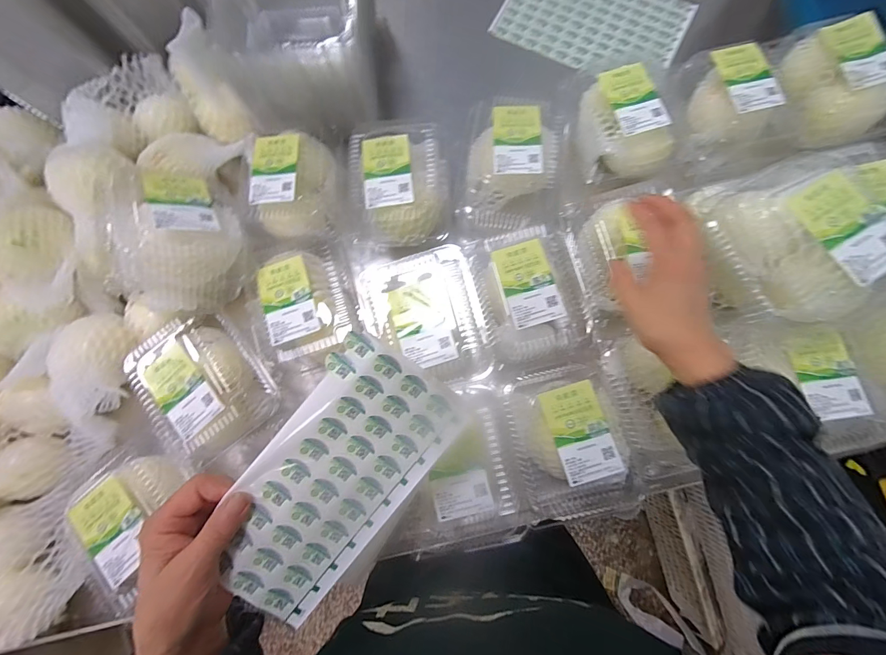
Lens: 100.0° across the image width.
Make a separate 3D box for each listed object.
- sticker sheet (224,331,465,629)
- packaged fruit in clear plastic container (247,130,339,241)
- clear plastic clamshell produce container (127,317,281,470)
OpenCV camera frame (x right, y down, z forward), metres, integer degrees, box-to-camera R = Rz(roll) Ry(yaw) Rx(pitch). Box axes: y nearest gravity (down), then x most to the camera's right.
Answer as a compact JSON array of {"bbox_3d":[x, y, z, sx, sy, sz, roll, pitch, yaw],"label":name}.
[{"bbox_3d":[-0.086,0.114,0.284,0.108,0.009,0.208,40,86,-14],"label":"sticker sheet"},{"bbox_3d":[-0.205,-0.194,0.514,0.127,0.072,0.158,0,78,1],"label":"packaged fruit in clear plastic container"},{"bbox_3d":[-0.296,0.066,0.466,0.129,0.085,0.164,-35,80,-6],"label":"clear plastic clamshell produce container"}]

